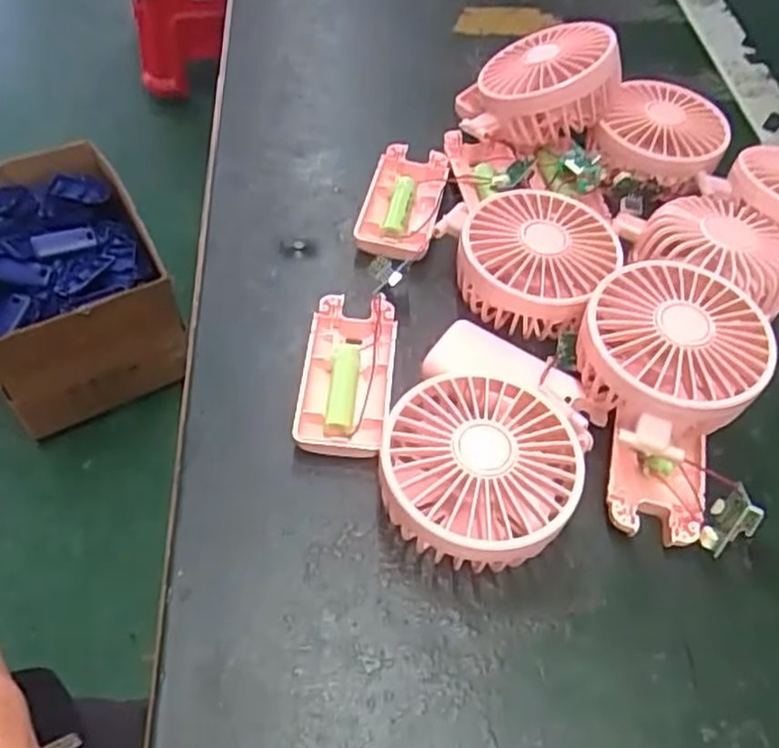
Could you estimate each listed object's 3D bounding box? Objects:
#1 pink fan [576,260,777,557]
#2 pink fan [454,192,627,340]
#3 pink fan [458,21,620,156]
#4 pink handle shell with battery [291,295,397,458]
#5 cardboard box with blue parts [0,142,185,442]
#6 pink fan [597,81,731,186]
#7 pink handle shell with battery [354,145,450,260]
[{"bbox_3d":[0.132,0.012,0.359,0.088,0.064,0.131,12,53,4],"label":"pink fan"},{"bbox_3d":[0.083,-0.064,0.415,0.081,0.041,0.080,2,54,-3],"label":"pink fan"},{"bbox_3d":[0.102,-0.194,0.499,0.113,0.053,0.097,-13,45,31],"label":"pink fan"},{"bbox_3d":[-0.021,-0.004,0.377,0.045,0.023,0.094,5,51,2],"label":"pink handle shell with battery"},{"bbox_3d":[-0.527,-0.161,1.151,0.292,0.197,0.394,-27,60,-21],"label":"cardboard box with blue parts"},{"bbox_3d":[0.184,-0.163,0.484,0.075,0.032,0.085,24,55,16],"label":"pink fan"},{"bbox_3d":[0.008,-0.108,0.456,0.046,0.016,0.092,12,54,5],"label":"pink handle shell with battery"}]

